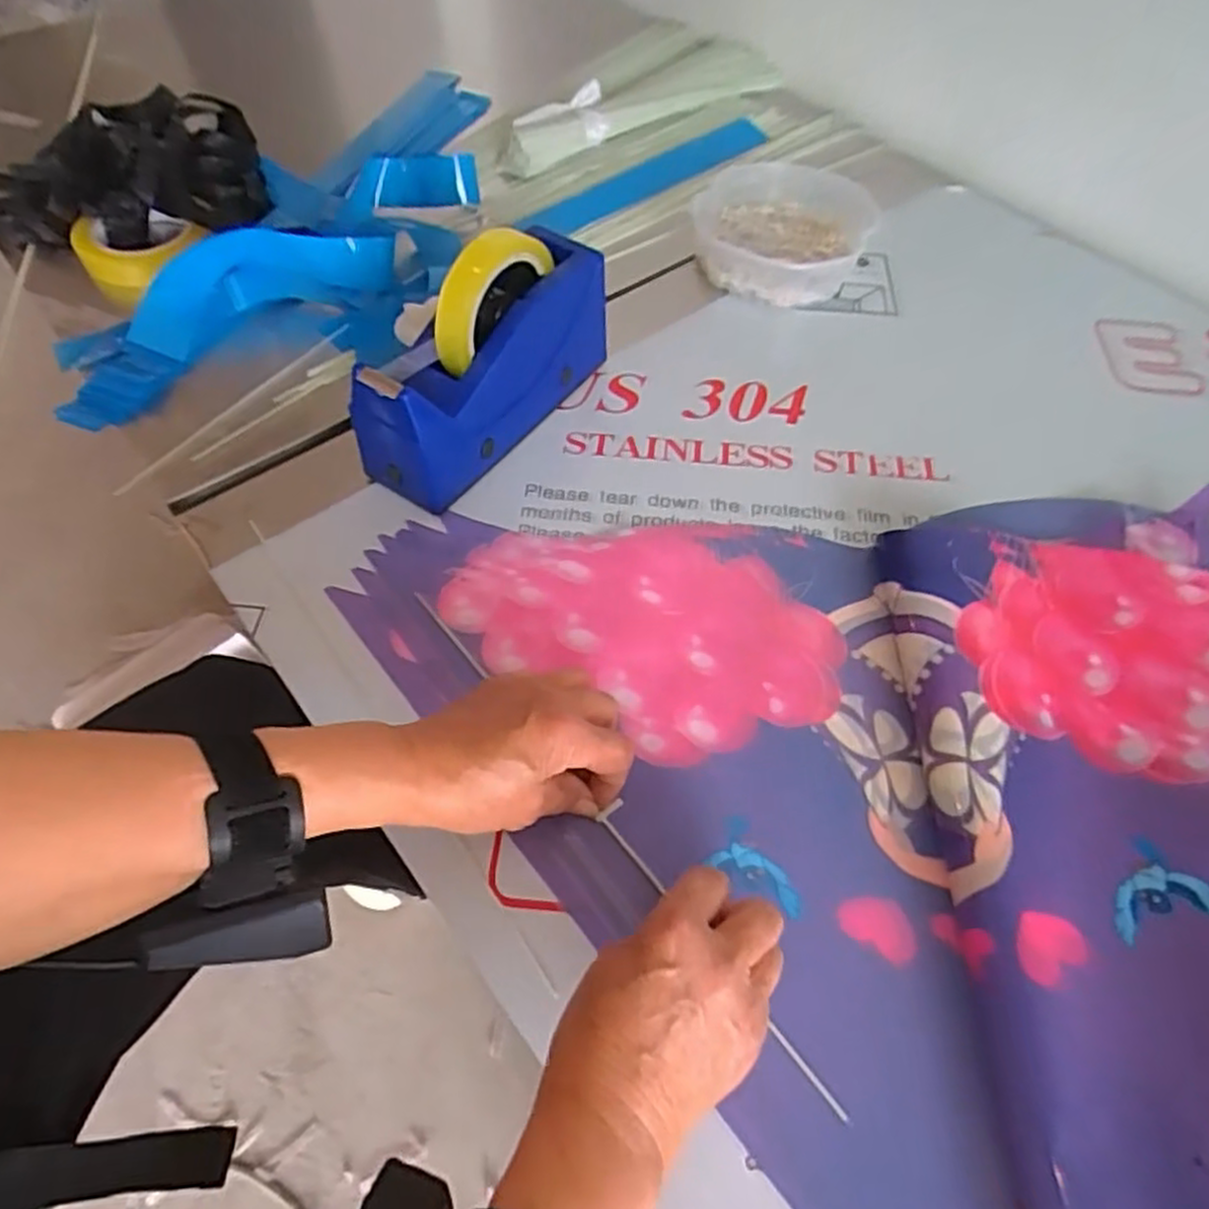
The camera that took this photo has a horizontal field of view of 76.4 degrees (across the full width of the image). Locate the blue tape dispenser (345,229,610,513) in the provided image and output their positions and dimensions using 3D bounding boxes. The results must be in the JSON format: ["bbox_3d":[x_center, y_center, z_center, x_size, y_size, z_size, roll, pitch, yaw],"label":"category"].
[{"bbox_3d":[-0.080,-0.174,0.527,0.068,0.127,0.204,31,62,17],"label":"blue tape dispenser"}]

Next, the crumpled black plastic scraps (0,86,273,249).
[{"bbox_3d":[-0.452,-0.395,0.699,0.258,0.063,0.173,-15,58,-13],"label":"crumpled black plastic scraps"}]

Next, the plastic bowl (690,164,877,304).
[{"bbox_3d":[0.155,-0.335,0.687,0.153,0.038,0.163,1,58,-1],"label":"plastic bowl"}]

